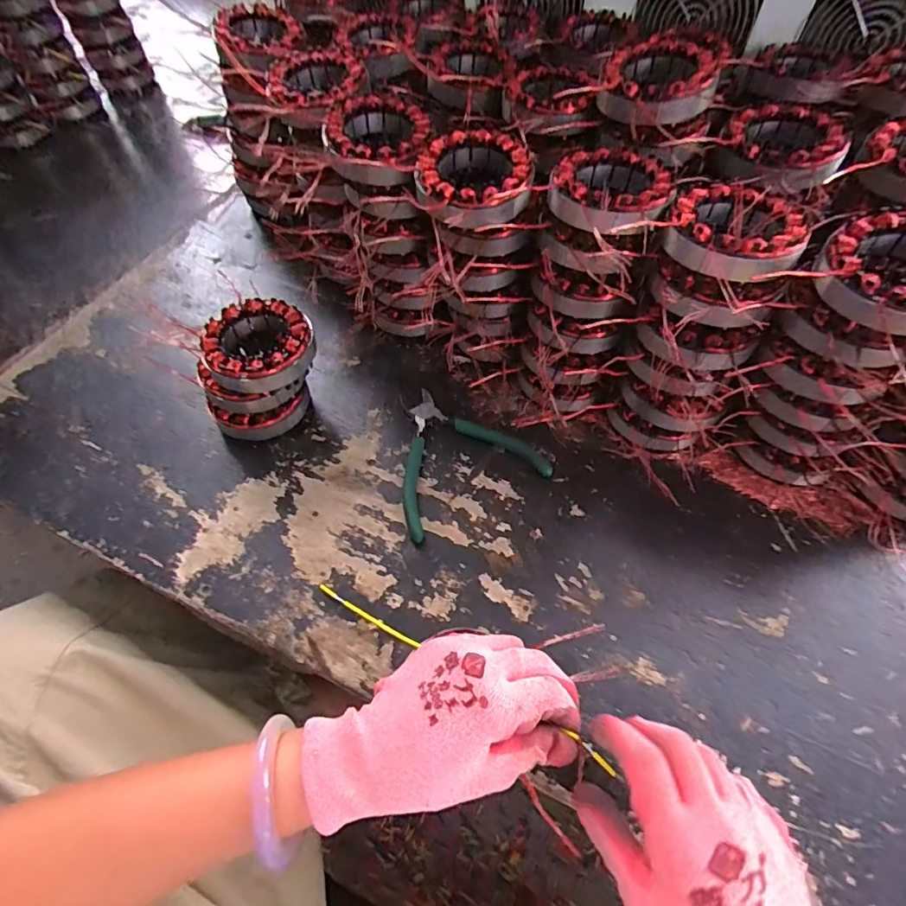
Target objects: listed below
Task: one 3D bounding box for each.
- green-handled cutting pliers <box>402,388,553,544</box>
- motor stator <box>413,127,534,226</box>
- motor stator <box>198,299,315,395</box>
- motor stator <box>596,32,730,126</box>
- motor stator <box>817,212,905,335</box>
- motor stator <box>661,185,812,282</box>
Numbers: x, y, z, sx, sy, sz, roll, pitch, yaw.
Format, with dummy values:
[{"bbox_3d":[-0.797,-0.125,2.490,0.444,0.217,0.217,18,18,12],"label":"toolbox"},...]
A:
[{"bbox_3d":[-0.001,-0.006,0.439,0.134,0.011,0.131,-25,61,-13],"label":"green-handled cutting pliers"},{"bbox_3d":[0.013,-0.208,0.373,0.091,0.028,0.091,0,58,1],"label":"motor stator"},{"bbox_3d":[-0.161,-0.086,0.406,0.086,0.036,0.081,0,58,1],"label":"motor stator"},{"bbox_3d":[0.161,-0.291,0.382,0.083,0.034,0.095,15,60,10],"label":"motor stator"},{"bbox_3d":[0.270,-0.108,0.295,0.096,0.029,0.086,-38,65,-20],"label":"motor stator"},{"bbox_3d":[0.189,-0.150,0.329,0.086,0.025,0.079,0,58,1],"label":"motor stator"}]

